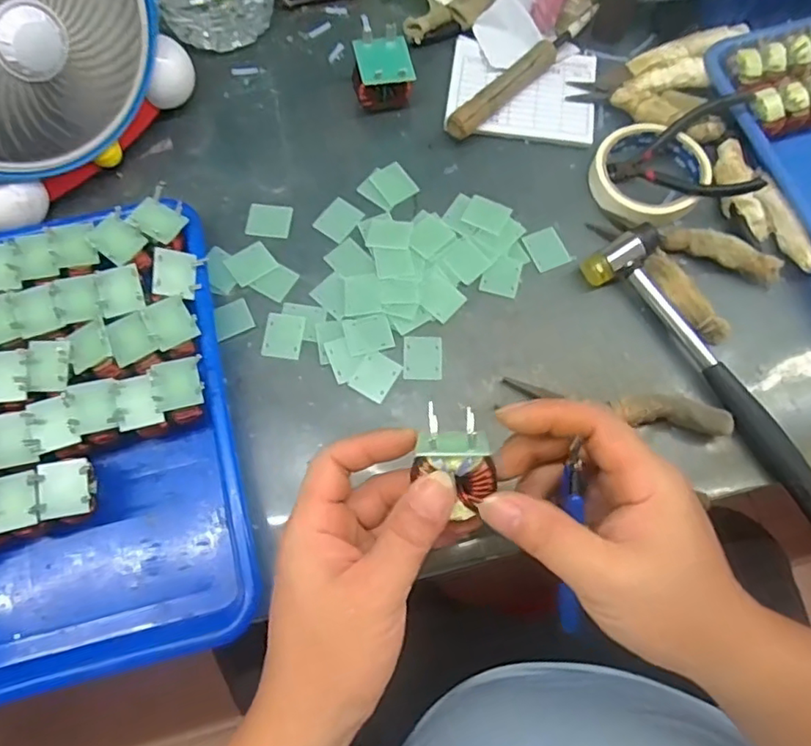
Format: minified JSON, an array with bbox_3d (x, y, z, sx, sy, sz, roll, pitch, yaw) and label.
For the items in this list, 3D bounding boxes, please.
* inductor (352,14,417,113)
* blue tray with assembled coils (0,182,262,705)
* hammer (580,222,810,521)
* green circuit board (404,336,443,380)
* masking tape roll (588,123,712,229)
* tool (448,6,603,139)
[{"bbox_3d":[-0.019,-0.260,0.504,0.051,0.048,0.056,-4,72,-1],"label":"inductor"},{"bbox_3d":[-0.247,0.050,0.404,0.248,0.051,0.309,-13,73,-4],"label":"blue tray with assembled coils"},{"bbox_3d":[0.235,-0.006,0.433,0.053,0.032,0.249,-35,76,-10],"label":"hammer"},{"bbox_3d":[0.014,-0.012,0.448,0.029,0.004,0.035,0,72,0],"label":"green circuit board"},{"bbox_3d":[0.204,-0.168,0.488,0.096,0.021,0.087,-34,75,-10],"label":"masking tape roll"},{"bbox_3d":[0.105,-0.265,0.517,0.180,0.025,0.025,-43,77,-12],"label":"tool"}]

